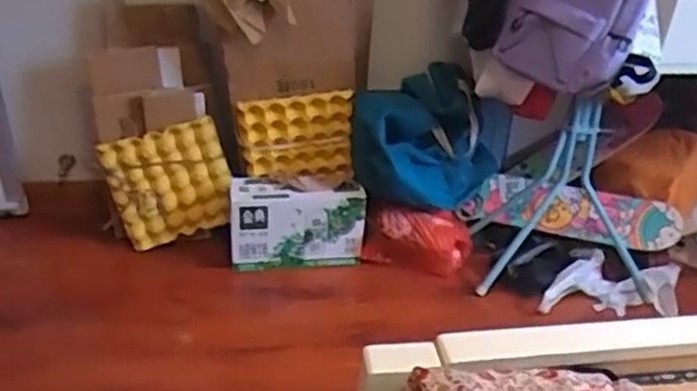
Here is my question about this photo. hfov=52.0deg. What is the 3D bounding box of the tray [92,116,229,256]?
[{"bbox_3d":[-0.441,-0.027,1.775,0.289,0.282,0.053,-17,21,-6],"label":"tray"}]

